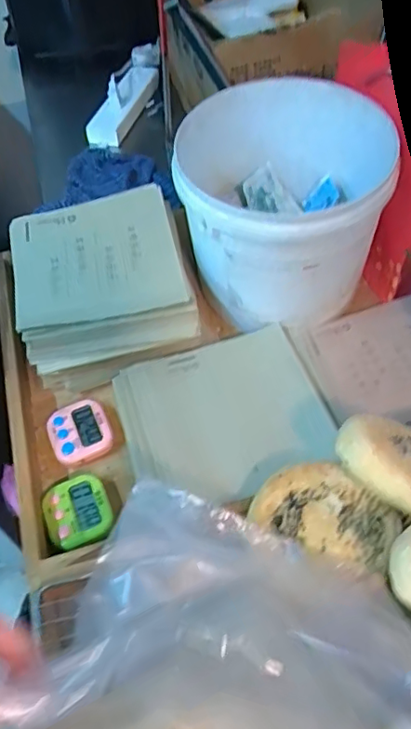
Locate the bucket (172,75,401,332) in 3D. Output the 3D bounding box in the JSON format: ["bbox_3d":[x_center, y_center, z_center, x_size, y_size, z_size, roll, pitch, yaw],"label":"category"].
[{"bbox_3d":[0.087,-0.160,0.624,0.200,0.173,0.201,2,54,7],"label":"bucket"}]

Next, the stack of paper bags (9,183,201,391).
[{"bbox_3d":[-0.112,-0.088,0.643,0.179,0.094,0.187,-12,53,-4],"label":"stack of paper bags"}]

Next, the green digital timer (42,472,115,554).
[{"bbox_3d":[-0.118,0.138,0.538,0.059,0.013,0.065,-17,54,-7],"label":"green digital timer"}]

